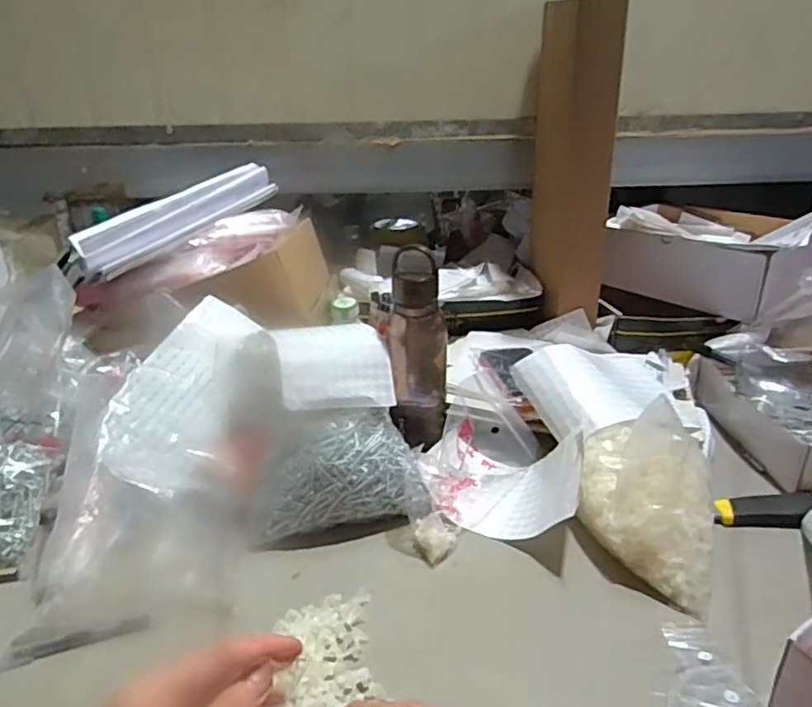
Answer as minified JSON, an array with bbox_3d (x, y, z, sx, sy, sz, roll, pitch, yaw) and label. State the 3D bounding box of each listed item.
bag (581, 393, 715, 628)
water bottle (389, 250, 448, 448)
[{"bbox_3d":[0.225,0.123,0.579,0.112,0.127,0.156,6,24,16],"label":"bag"},{"bbox_3d":[0.013,0.002,0.682,0.065,0.192,0.059,-2,-1,-2],"label":"water bottle"}]

